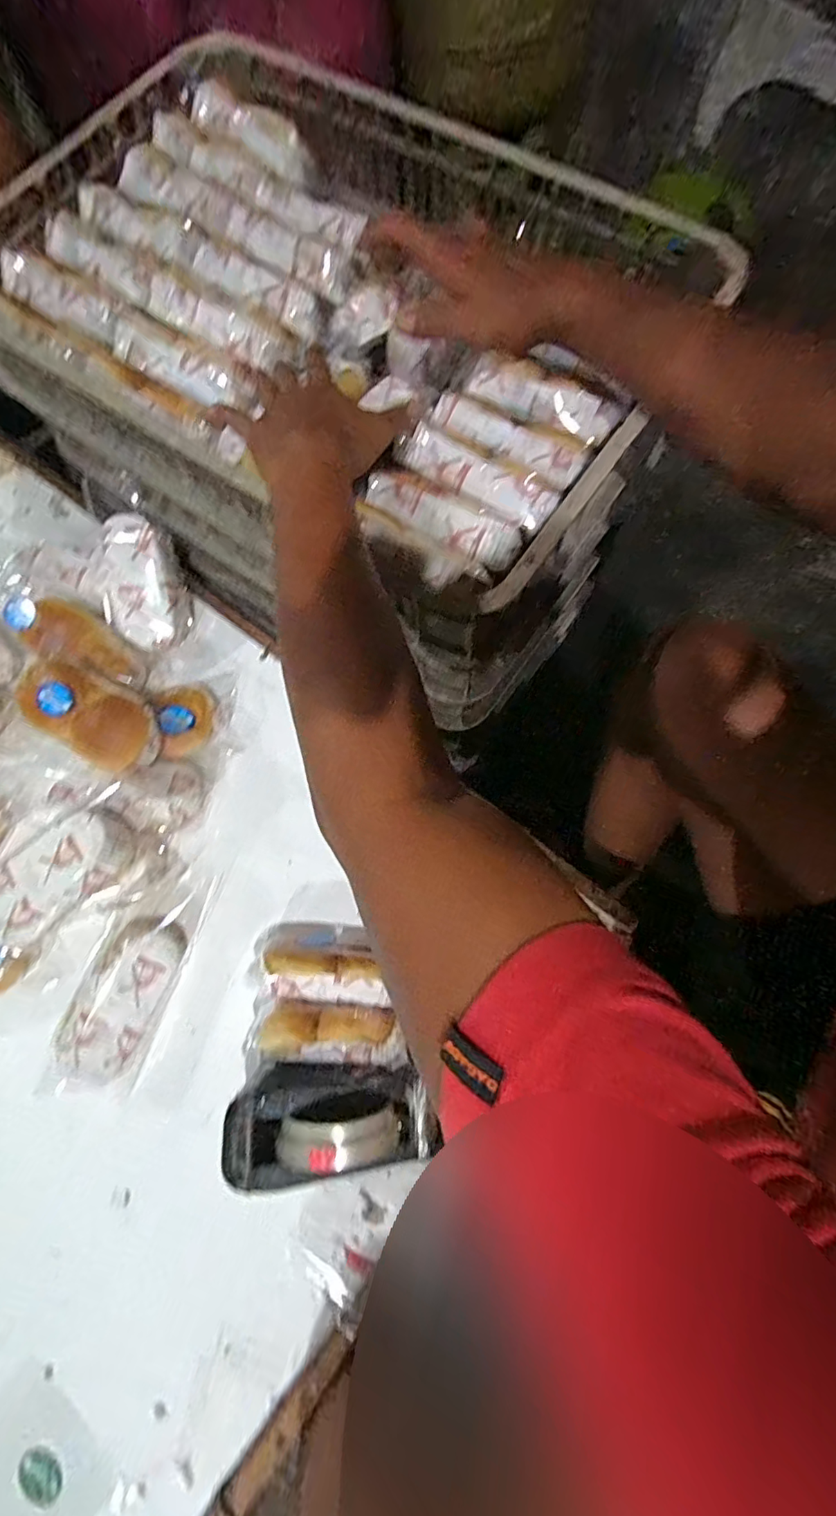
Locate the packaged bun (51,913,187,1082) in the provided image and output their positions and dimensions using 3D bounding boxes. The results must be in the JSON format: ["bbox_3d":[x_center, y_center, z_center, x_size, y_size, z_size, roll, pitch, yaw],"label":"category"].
[{"bbox_3d":[-0.274,0.222,0.488,0.073,0.060,0.142,18,77,6],"label":"packaged bun"}]

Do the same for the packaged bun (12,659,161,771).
[{"bbox_3d":[-0.319,-0.043,0.507,0.151,0.042,0.074,30,78,9],"label":"packaged bun"}]

